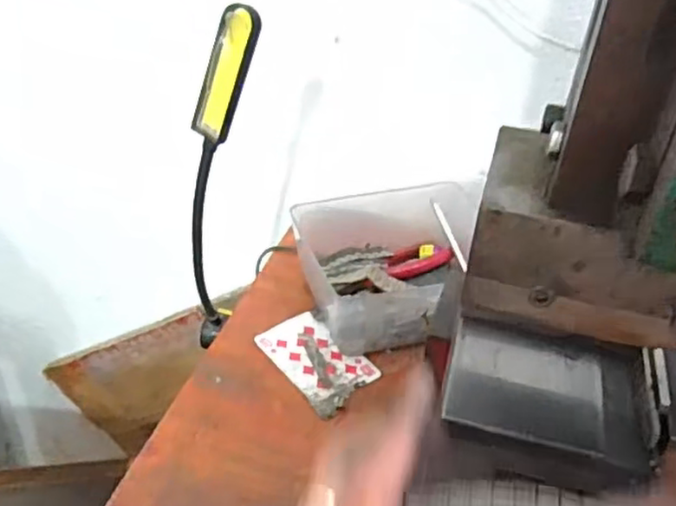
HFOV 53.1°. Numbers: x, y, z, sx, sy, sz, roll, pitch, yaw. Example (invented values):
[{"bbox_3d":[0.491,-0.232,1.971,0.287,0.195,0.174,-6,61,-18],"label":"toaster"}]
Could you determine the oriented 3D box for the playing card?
[{"bbox_3d":[-0.015,0.077,0.500,0.055,0.004,0.092,-22,43,-30],"label":"playing card"}]

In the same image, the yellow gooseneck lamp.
[{"bbox_3d":[-0.079,-0.033,0.471,0.050,0.272,0.054,-6,37,-12],"label":"yellow gooseneck lamp"}]

